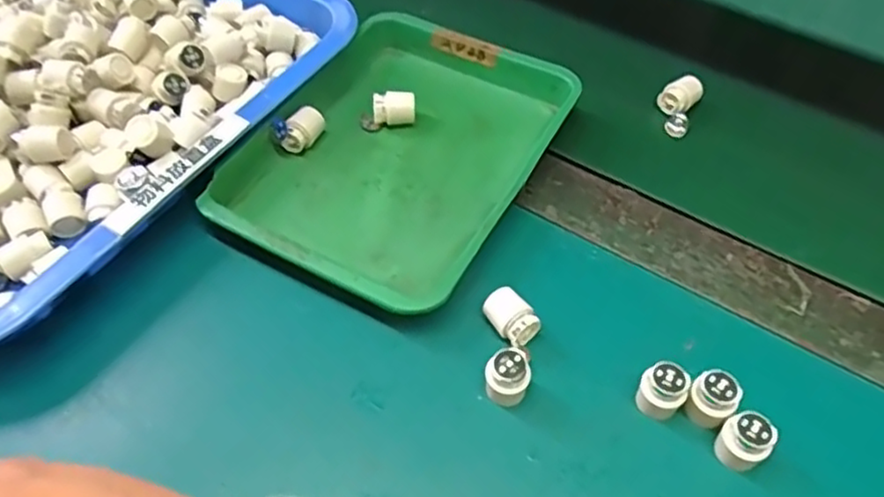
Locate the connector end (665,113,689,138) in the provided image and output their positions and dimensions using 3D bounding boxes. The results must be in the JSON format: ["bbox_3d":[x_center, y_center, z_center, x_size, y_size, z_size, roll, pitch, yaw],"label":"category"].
[{"bbox_3d":[0.165,-0.086,0.471,0.015,0.010,0.014,-1,52,1],"label":"connector end"}]

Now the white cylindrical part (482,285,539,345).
[{"bbox_3d":[0.035,0.036,0.354,0.020,0.017,0.028,-25,57,-19],"label":"white cylindrical part"}]

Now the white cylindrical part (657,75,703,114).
[{"bbox_3d":[0.168,-0.105,0.477,0.030,0.023,0.018,-28,57,-20],"label":"white cylindrical part"}]

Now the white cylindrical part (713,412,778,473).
[{"bbox_3d":[0.139,0.089,0.311,0.019,0.027,0.020,0,52,0],"label":"white cylindrical part"}]

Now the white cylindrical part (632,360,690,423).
[{"bbox_3d":[0.106,0.069,0.327,0.021,0.028,0.019,29,57,20],"label":"white cylindrical part"}]

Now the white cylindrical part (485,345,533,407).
[{"bbox_3d":[0.033,0.064,0.330,0.019,0.029,0.018,0,52,0],"label":"white cylindrical part"}]

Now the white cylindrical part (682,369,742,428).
[{"bbox_3d":[0.128,0.073,0.324,0.022,0.027,0.020,0,52,0],"label":"white cylindrical part"}]

